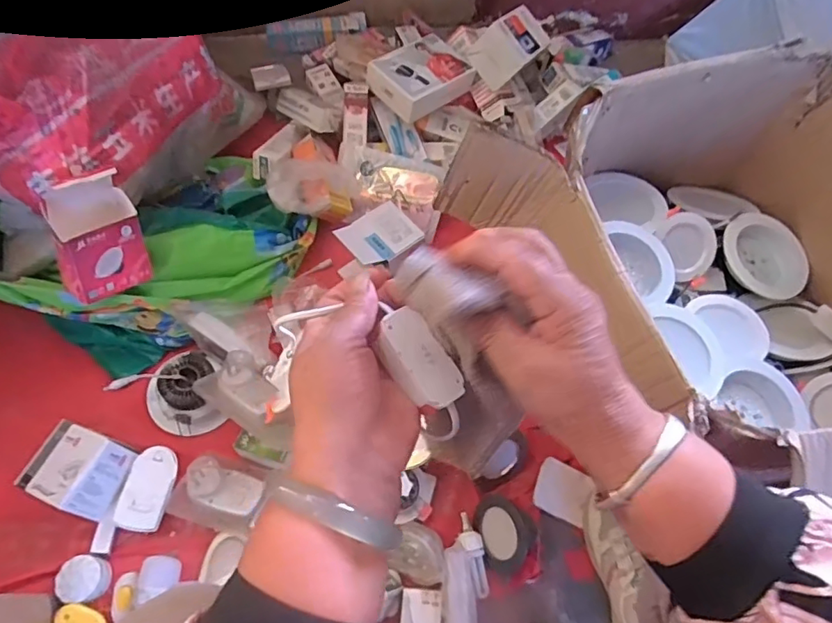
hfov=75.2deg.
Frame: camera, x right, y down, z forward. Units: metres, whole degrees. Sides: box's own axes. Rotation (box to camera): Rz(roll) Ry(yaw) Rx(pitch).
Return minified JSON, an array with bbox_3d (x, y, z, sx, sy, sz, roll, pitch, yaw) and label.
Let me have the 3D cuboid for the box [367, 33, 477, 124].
[{"bbox_3d":[0.011,-0.441,1.001,0.182,0.053,0.129,-39,70,-21],"label":"box"}]

